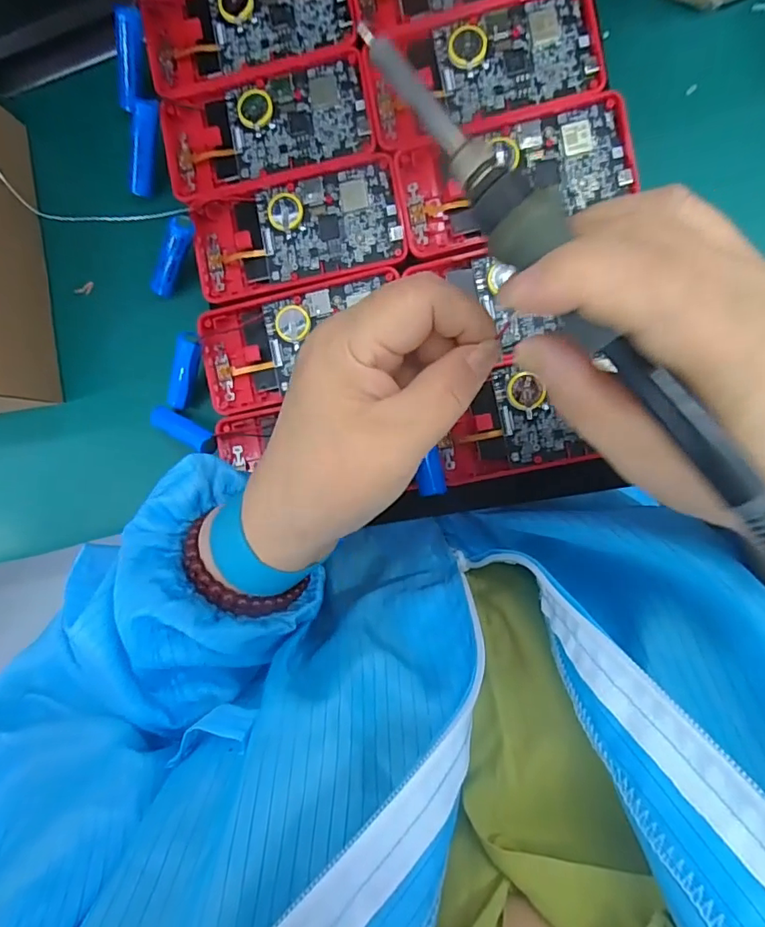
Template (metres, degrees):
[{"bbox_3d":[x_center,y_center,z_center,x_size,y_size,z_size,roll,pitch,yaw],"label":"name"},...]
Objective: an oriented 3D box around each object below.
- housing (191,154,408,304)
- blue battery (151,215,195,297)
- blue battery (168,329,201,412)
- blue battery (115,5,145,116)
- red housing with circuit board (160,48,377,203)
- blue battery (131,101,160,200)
[{"bbox_3d":[-0.049,-0.134,0.303,0.121,0.012,0.058,-9,91,9],"label":"housing"},{"bbox_3d":[-0.127,-0.123,0.314,0.013,0.012,0.051,43,125,5],"label":"blue battery"},{"bbox_3d":[-0.119,-0.054,0.313,0.013,0.013,0.052,34,127,6],"label":"blue battery"},{"bbox_3d":[-0.149,-0.237,0.308,0.014,0.011,0.052,11,109,8],"label":"blue battery"},{"bbox_3d":[-0.068,-0.194,0.305,0.121,0.011,0.058,-13,90,9],"label":"red housing with circuit board"},{"bbox_3d":[-0.142,-0.188,0.313,0.009,0.011,0.051,23,120,7],"label":"blue battery"}]

